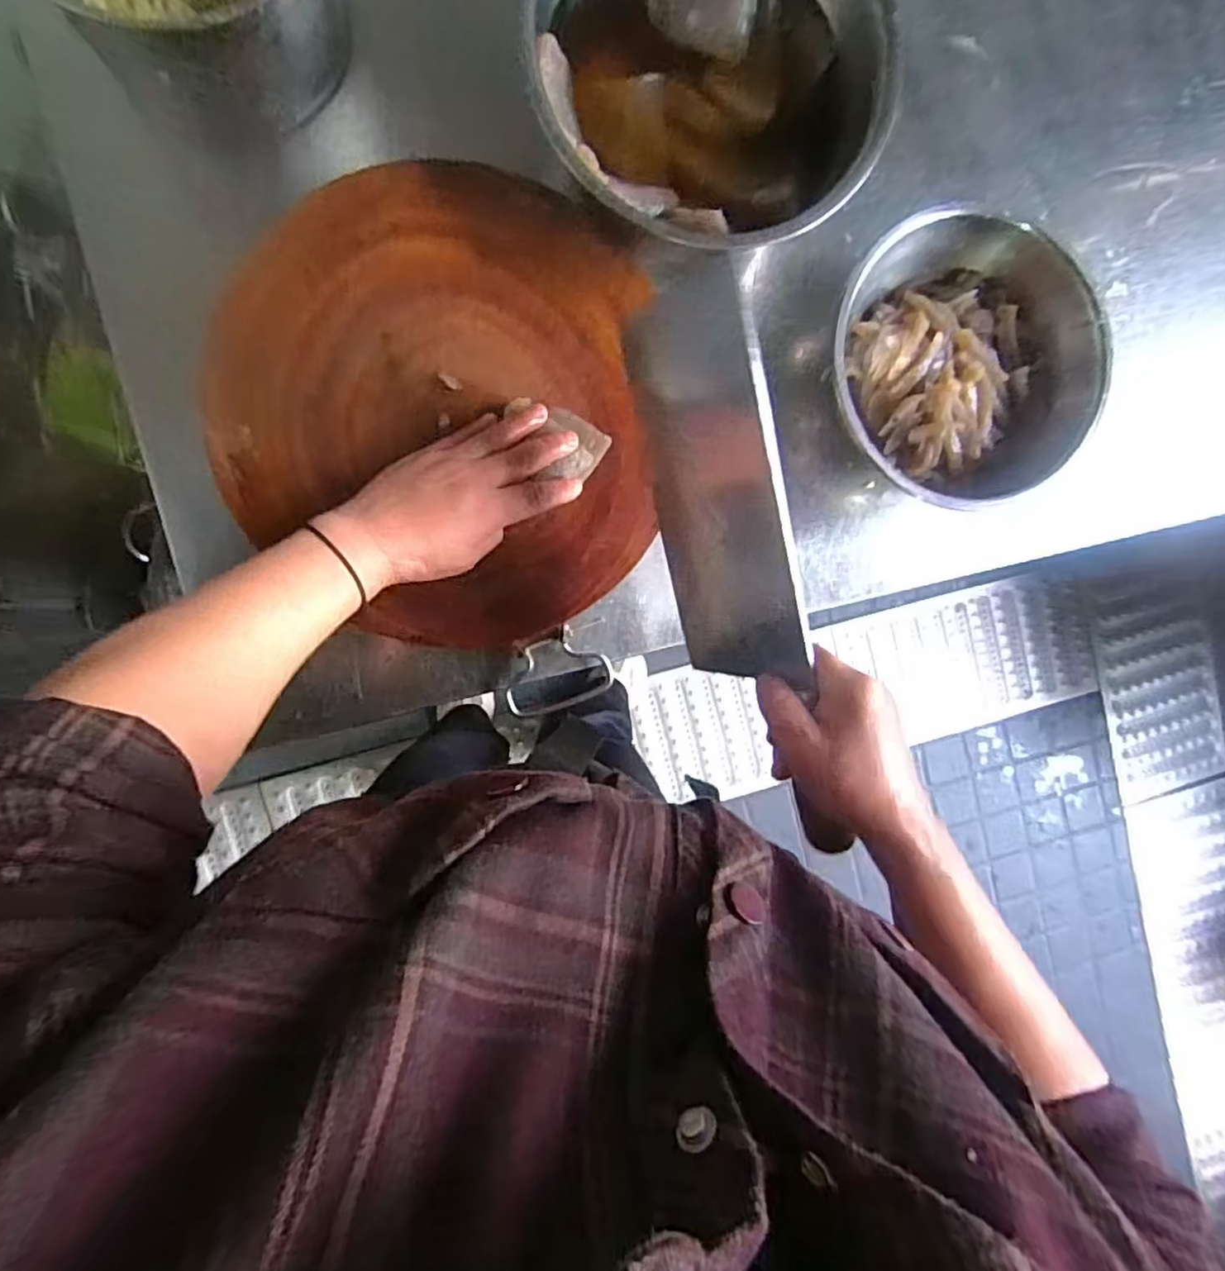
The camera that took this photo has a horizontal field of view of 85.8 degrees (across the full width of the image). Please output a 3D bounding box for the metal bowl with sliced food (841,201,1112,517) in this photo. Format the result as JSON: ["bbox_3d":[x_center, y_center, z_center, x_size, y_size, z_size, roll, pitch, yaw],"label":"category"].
[{"bbox_3d":[0.267,-0.206,0.525,0.203,0.079,0.223,-43,98,-4],"label":"metal bowl with sliced food"}]

